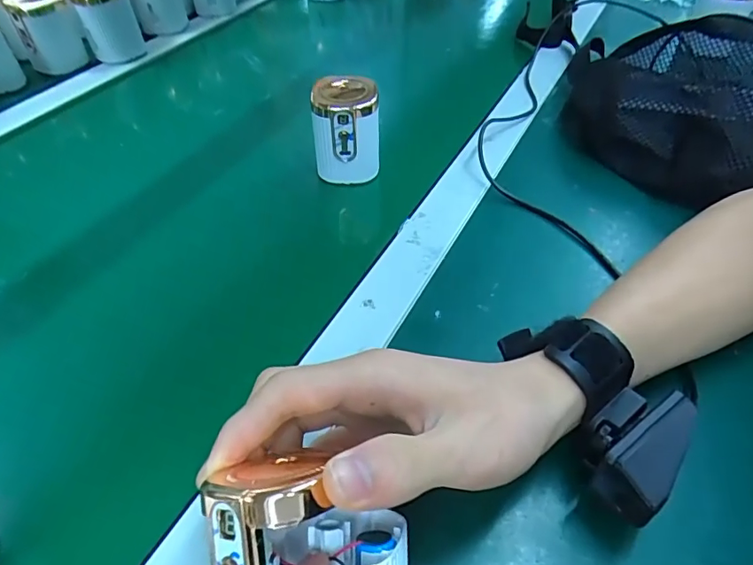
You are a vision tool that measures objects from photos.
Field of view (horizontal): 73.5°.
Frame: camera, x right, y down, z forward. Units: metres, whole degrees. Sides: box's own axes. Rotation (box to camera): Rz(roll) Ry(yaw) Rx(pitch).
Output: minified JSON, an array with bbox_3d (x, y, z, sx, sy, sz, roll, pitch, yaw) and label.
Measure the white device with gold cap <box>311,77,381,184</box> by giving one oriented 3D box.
[{"bbox_3d":[-0.026,-0.129,0.430,0.053,0.077,0.049,-3,49,-3],"label":"white device with gold cap"}]

